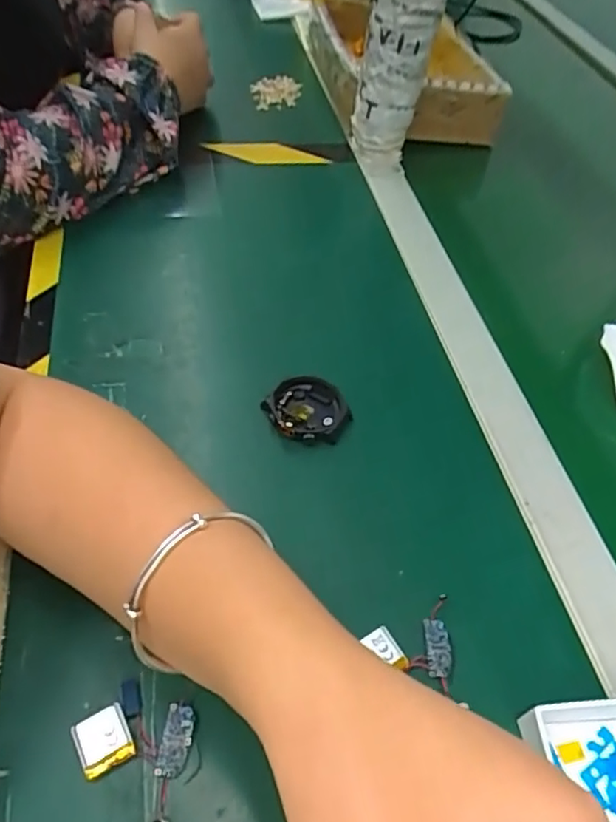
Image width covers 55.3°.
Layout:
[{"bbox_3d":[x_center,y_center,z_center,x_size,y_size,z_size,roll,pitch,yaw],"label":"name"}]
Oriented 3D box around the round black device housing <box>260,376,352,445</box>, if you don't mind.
[{"bbox_3d":[0.000,-0.001,0.387,0.051,0.012,0.049,3,50,-4],"label":"round black device housing"}]

